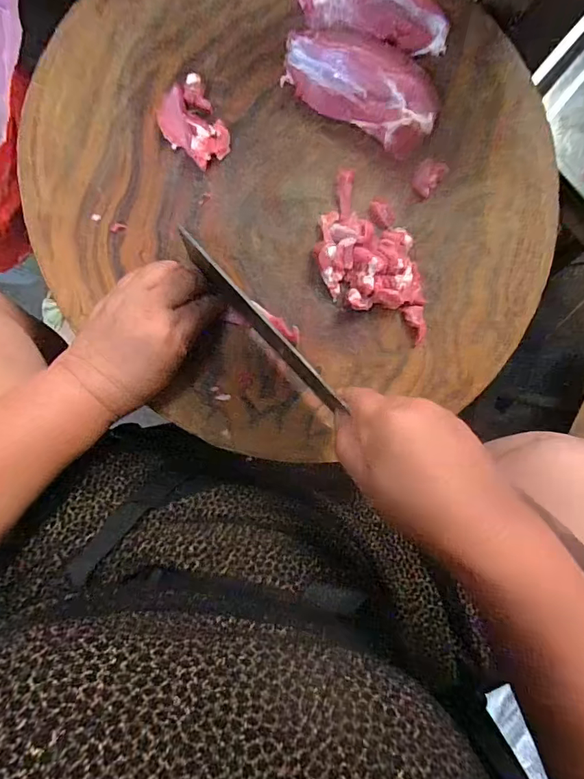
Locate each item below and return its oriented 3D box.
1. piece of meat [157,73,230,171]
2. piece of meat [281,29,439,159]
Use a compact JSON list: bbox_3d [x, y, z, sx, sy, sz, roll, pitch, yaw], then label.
[{"bbox_3d":[-0.082,-0.218,0.373,0.046,0.017,0.062,-35,96,-7],"label":"piece of meat"},{"bbox_3d":[0.059,-0.258,0.384,0.132,0.037,0.061,26,87,-8],"label":"piece of meat"}]

